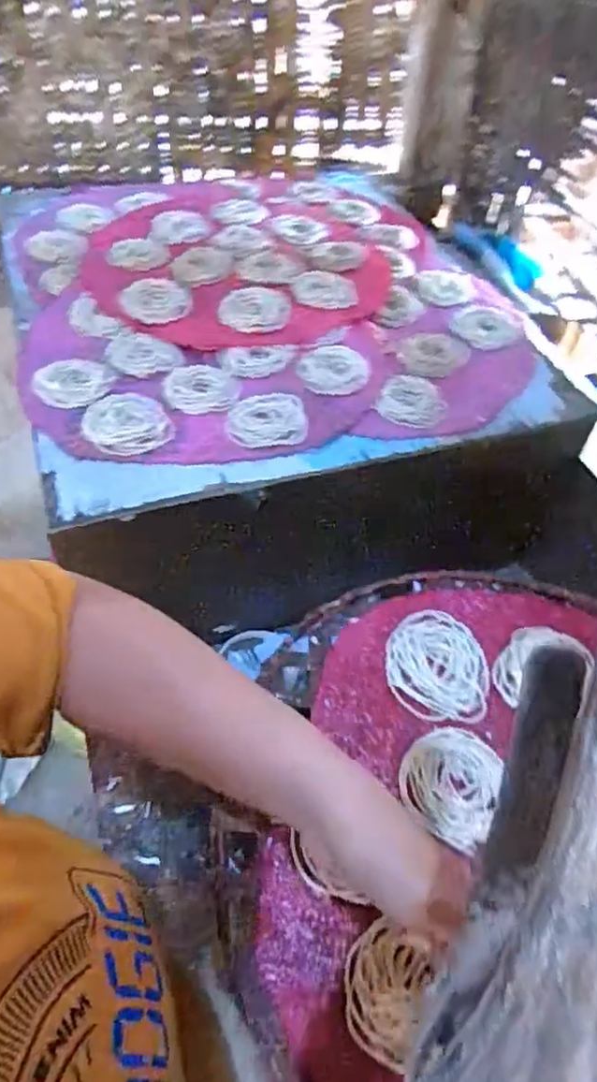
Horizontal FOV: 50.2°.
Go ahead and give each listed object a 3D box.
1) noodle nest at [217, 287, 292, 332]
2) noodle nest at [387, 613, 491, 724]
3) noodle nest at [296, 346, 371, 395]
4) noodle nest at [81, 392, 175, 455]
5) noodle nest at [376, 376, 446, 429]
[{"bbox_3d":[-0.046,-0.246,0.677,0.075,0.004,0.074,1,53,-5],"label":"noodle nest"},{"bbox_3d":[0.102,0.090,0.466,0.074,0.008,0.084,4,53,-2],"label":"noodle nest"},{"bbox_3d":[0.035,-0.170,0.627,0.066,0.006,0.077,20,54,9],"label":"noodle nest"},{"bbox_3d":[-0.151,-0.104,0.559,0.072,0.007,0.073,3,53,-3],"label":"noodle nest"},{"bbox_3d":[0.110,-0.135,0.611,0.061,0.005,0.069,18,54,8],"label":"noodle nest"}]

